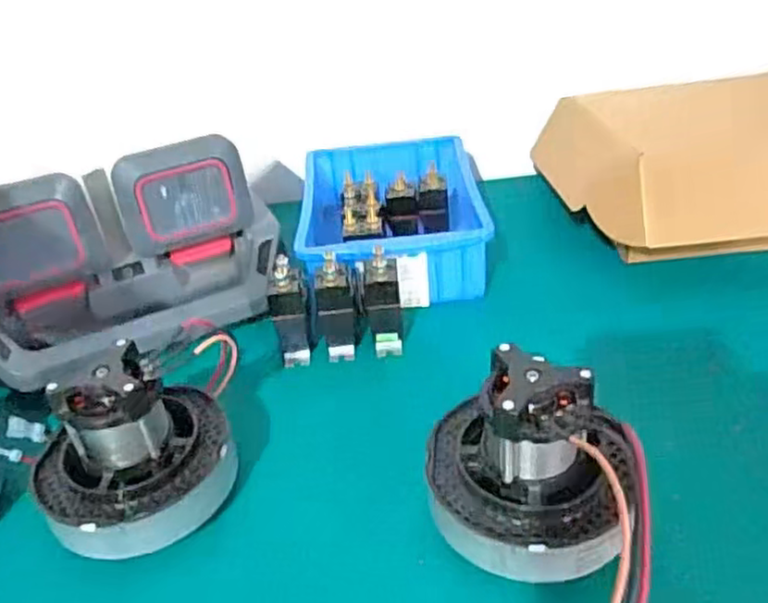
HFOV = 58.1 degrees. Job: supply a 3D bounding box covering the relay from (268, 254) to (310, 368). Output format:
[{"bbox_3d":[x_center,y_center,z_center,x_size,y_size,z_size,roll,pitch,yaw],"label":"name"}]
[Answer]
[{"bbox_3d":[-0.080,0.010,0.588,0.031,0.087,0.030,-13,33,-9],"label":"relay"}]

